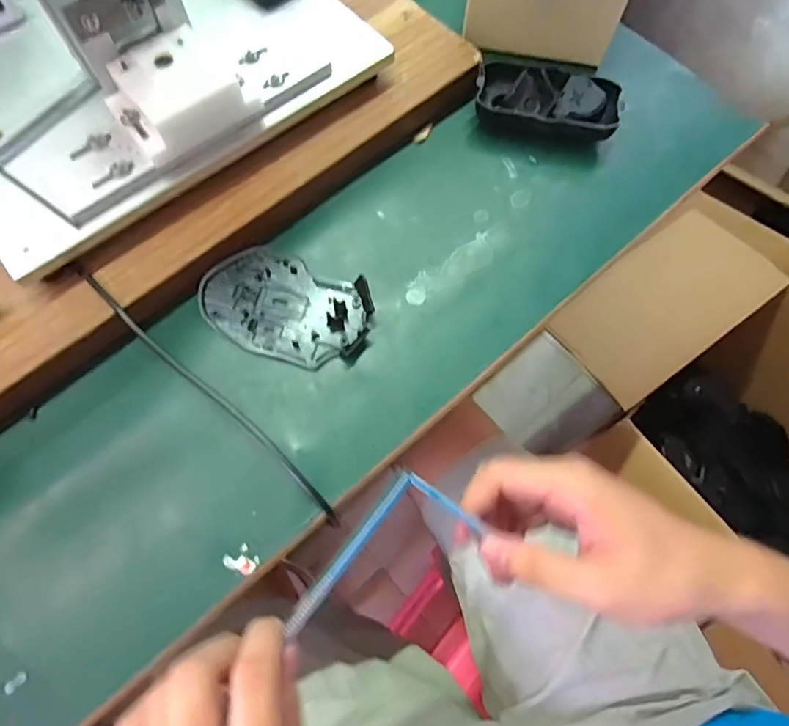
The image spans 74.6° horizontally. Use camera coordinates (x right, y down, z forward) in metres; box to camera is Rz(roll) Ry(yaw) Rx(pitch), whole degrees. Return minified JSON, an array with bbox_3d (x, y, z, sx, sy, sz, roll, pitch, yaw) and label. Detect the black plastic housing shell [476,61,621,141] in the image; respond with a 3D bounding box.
[{"bbox_3d":[0.121,-0.206,0.410,0.106,0.034,0.056,14,70,5],"label":"black plastic housing shell"}]

